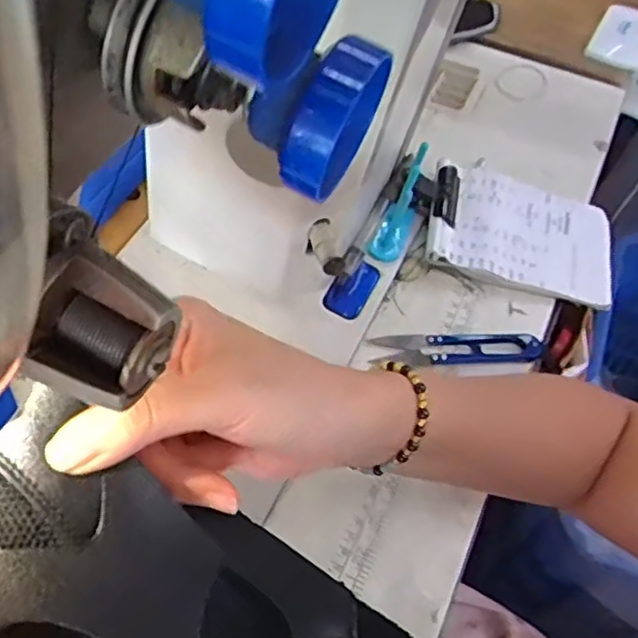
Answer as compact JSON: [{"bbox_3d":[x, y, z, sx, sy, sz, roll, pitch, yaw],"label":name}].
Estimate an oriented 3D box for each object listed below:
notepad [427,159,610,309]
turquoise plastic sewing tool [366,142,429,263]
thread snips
[{"bbox_3d":[0.166,-0.068,0.539,0.138,0.025,0.113,19,56,8],"label":"notepad"},{"bbox_3d":[0.059,-0.086,0.506,0.028,0.070,0.055,15,55,6],"label":"turquoise plastic sewing tool"},{"bbox_3d":[0.097,0.019,0.478,0.115,0.012,0.028,1,55,-5],"label":"thread snips"}]

